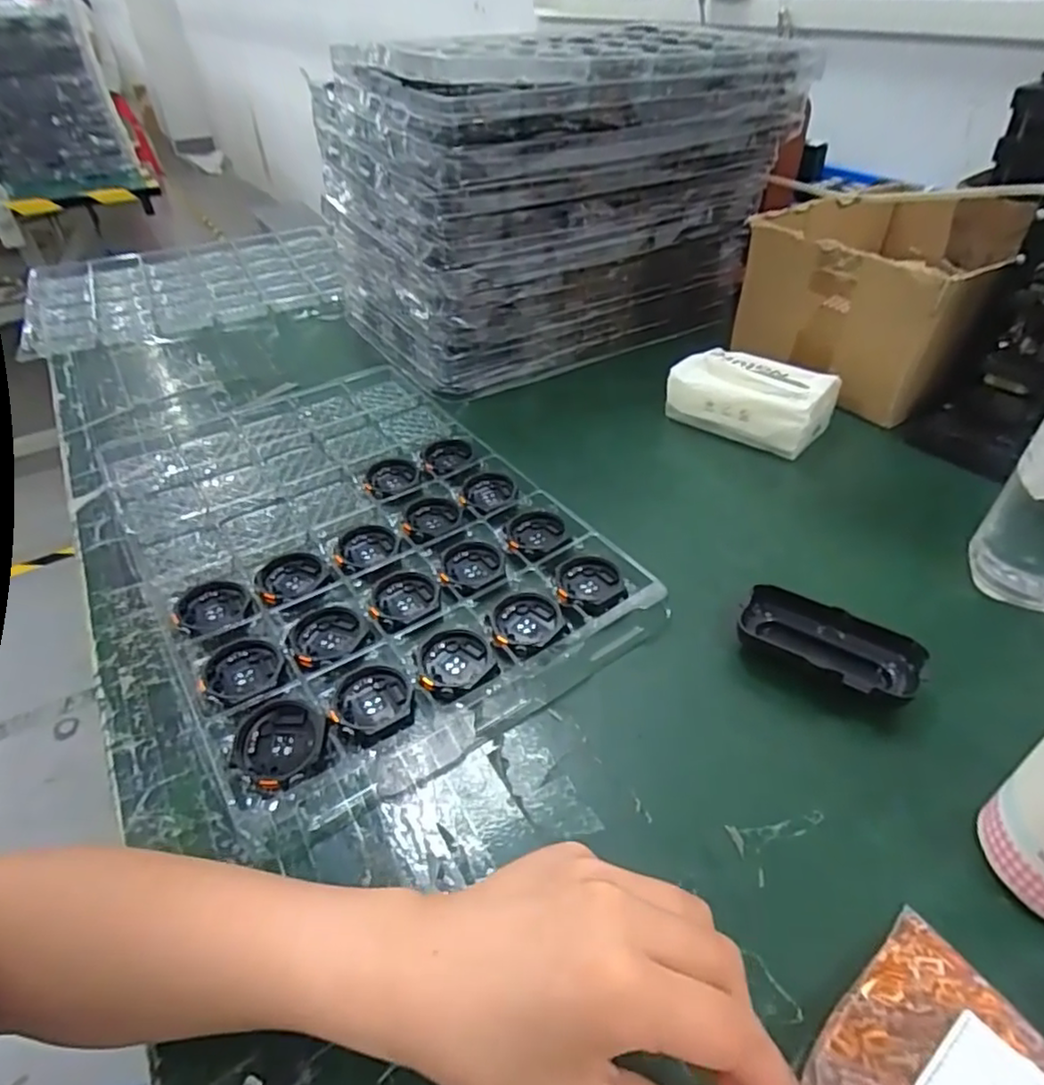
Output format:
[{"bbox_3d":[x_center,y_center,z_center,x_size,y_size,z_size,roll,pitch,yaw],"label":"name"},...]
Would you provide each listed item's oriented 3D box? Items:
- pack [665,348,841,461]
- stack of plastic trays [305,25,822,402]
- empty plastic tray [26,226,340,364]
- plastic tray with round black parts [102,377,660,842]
[{"bbox_3d":[0.223,-0.140,0.634,0.144,0.059,0.086,30,50,30],"label":"pack"},{"bbox_3d":[0.029,-0.408,0.767,0.443,0.284,0.308,-24,46,-23],"label":"stack of plastic trays"},{"bbox_3d":[-0.482,-0.383,0.944,0.424,0.027,0.356,-18,44,-18],"label":"empty plastic tray"},{"bbox_3d":[-0.147,-0.014,0.522,0.295,0.022,0.459,-25,47,-25],"label":"plastic tray with round black parts"}]

